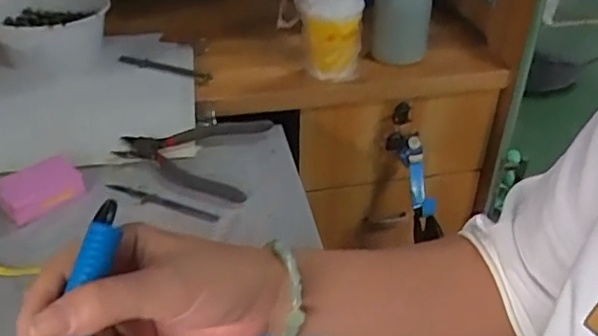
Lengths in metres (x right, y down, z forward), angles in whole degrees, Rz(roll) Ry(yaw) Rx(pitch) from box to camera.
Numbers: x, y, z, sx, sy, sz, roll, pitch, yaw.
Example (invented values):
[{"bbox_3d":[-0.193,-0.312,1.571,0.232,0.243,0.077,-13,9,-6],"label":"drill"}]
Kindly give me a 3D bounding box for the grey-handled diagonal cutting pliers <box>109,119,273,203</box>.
[{"bbox_3d":[-0.125,-0.024,0.683,0.161,0.019,0.151,6,35,8],"label":"grey-handled diagonal cutting pliers"}]

